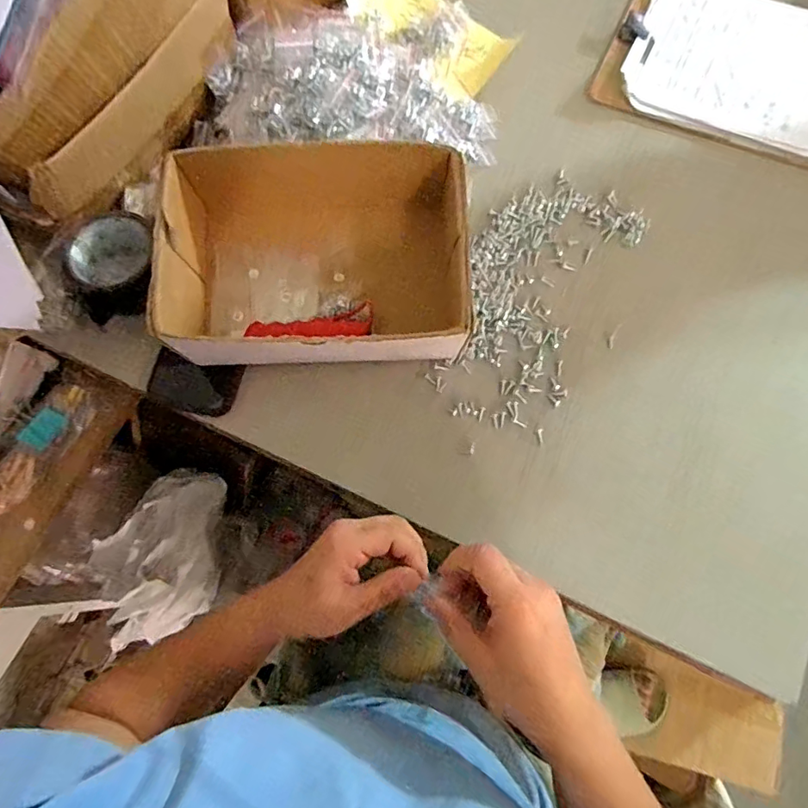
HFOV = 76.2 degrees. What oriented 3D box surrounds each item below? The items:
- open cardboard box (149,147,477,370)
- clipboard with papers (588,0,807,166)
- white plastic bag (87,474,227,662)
[{"bbox_3d":[-0.071,-0.122,0.461,0.254,0.106,0.166,-1,72,2],"label":"open cardboard box"},{"bbox_3d":[0.394,-0.378,0.576,0.315,0.021,0.213,25,75,9],"label":"clipboard with papers"},{"bbox_3d":[-0.354,0.211,0.741,0.167,0.063,0.234,7,73,4],"label":"white plastic bag"}]

